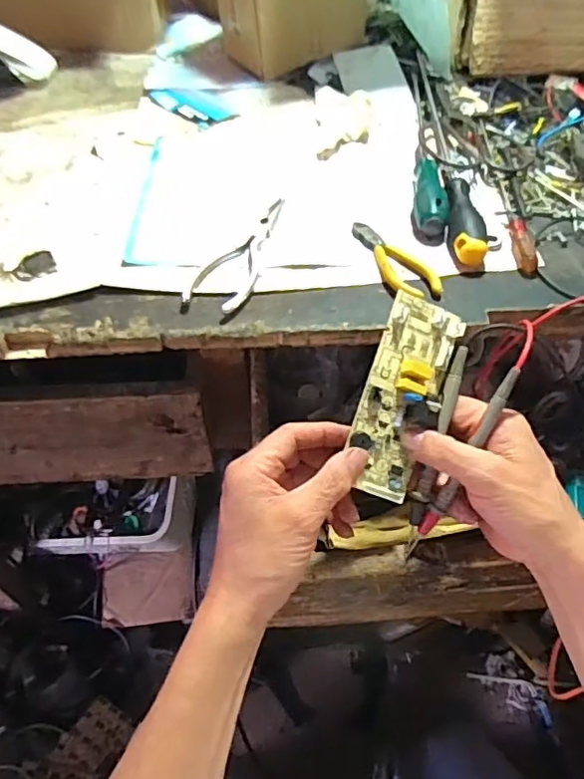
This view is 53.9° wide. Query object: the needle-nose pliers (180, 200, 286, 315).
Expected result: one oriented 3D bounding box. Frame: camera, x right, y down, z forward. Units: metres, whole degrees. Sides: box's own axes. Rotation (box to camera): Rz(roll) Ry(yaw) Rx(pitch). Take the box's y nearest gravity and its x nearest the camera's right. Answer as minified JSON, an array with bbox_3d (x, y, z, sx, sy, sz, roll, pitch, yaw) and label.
[{"bbox_3d":[-0.040,-0.118,0.481,0.047,0.007,0.147,17,53,11],"label":"needle-nose pliers"}]

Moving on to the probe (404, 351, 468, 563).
[{"bbox_3d":[0.100,0.043,0.403,0.012,0.012,0.150,15,88,10],"label":"probe"}]

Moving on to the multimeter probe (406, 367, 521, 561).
[{"bbox_3d":[0.115,0.052,0.393,0.011,0.007,0.149,32,101,21],"label":"multimeter probe"}]

